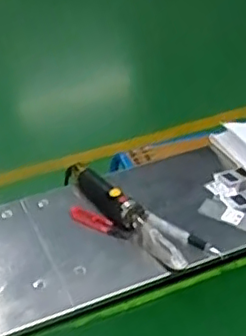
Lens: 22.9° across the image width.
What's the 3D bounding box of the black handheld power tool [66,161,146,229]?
[{"bbox_3d":[-0.032,0.036,0.939,0.037,0.045,0.186,-25,45,-30],"label":"black handheld power tool"}]

